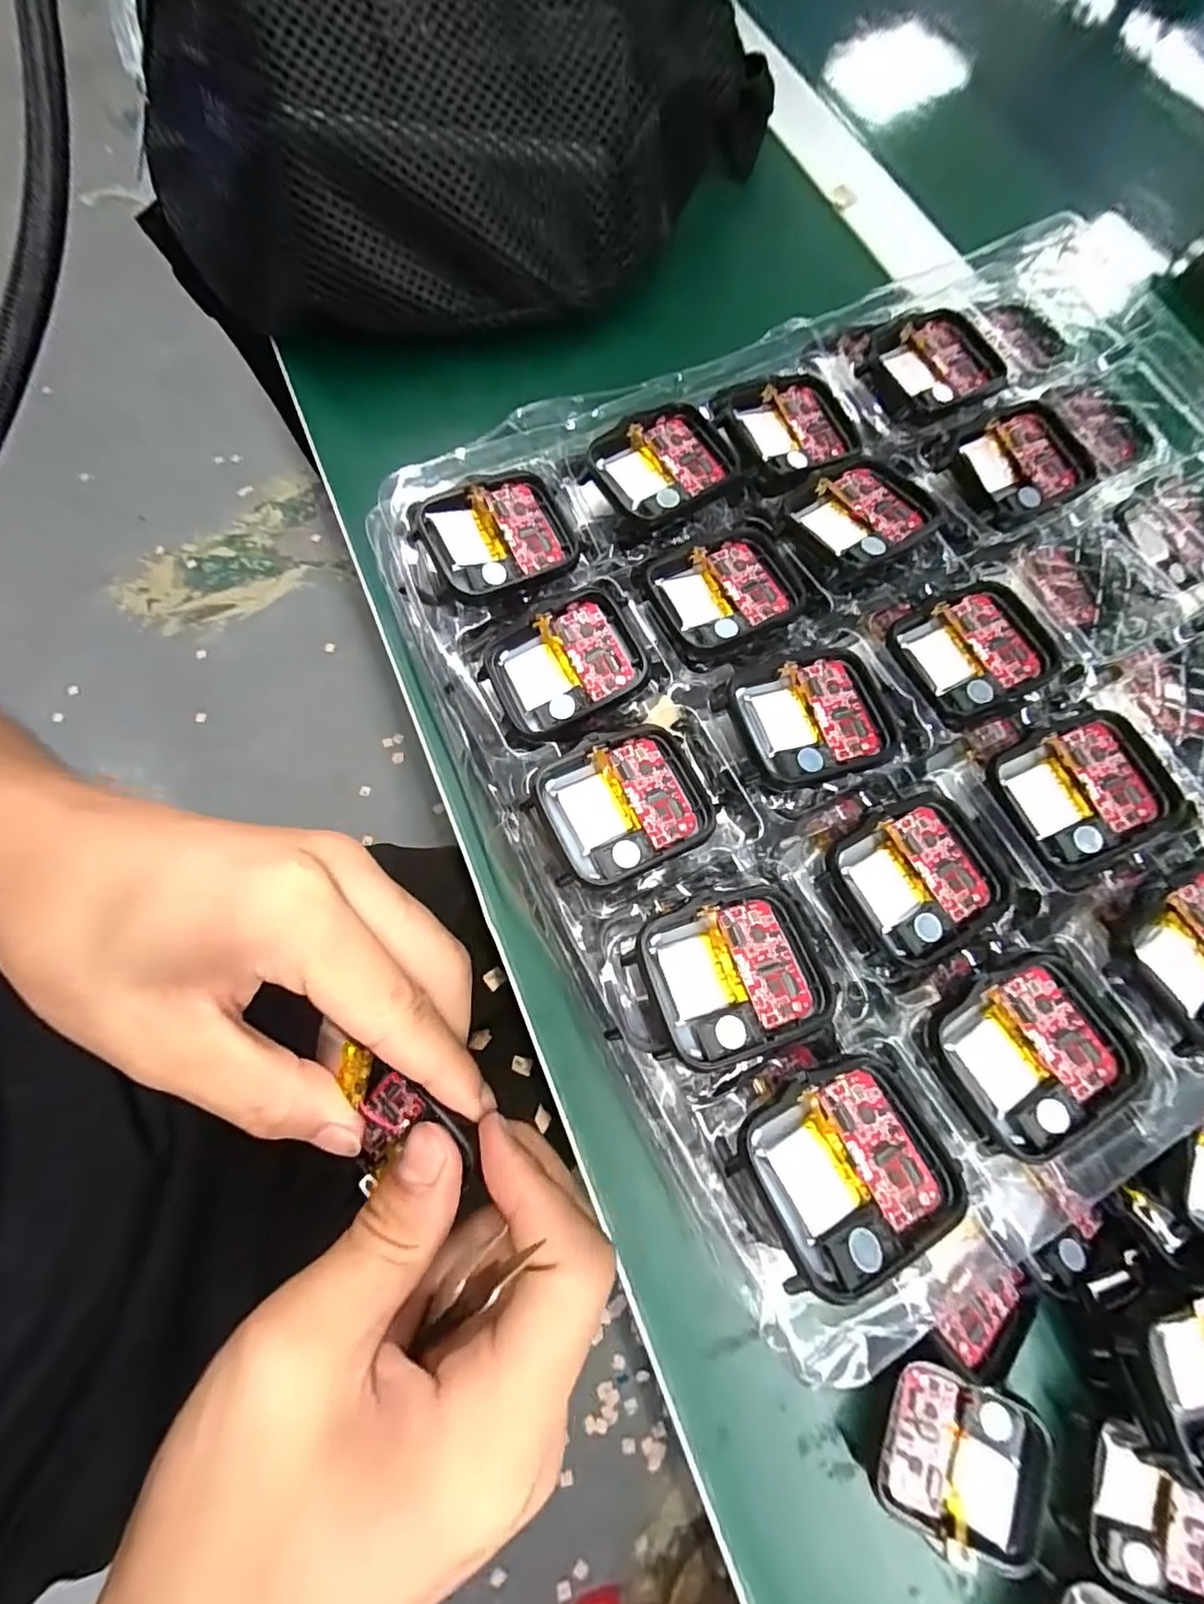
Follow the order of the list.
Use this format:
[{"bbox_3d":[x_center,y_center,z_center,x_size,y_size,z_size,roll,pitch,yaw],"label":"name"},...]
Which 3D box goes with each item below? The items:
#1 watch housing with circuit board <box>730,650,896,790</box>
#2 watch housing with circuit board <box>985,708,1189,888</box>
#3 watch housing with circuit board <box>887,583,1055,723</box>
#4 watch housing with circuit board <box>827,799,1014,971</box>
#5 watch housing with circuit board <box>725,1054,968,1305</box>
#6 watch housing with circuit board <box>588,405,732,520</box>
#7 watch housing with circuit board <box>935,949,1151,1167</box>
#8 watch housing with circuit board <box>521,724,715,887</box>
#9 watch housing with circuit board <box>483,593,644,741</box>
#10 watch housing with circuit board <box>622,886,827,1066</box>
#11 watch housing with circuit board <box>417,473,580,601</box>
[{"bbox_3d":[0.061,-0.024,0.165,0.042,0.004,0.037,-15,74,-6],"label":"watch housing with circuit board"},{"bbox_3d":[0.135,-0.003,0.164,0.043,0.010,0.039,-24,75,-8],"label":"watch housing with circuit board"},{"bbox_3d":[0.113,-0.045,0.178,0.042,0.006,0.039,-20,74,-7],"label":"watch housing with circuit board"},{"bbox_3d":[0.085,0.020,0.156,0.043,0.006,0.038,-29,76,-10],"label":"watch housing with circuit board"},{"bbox_3d":[0.055,0.080,0.130,0.046,0.011,0.036,-21,75,-8],"label":"watch housing with circuit board"},{"bbox_3d":[0.020,-0.111,0.191,0.040,0.008,0.035,-28,76,-9],"label":"watch housing with circuit board"},{"bbox_3d":[0.107,0.061,0.144,0.044,0.007,0.039,-23,75,-8],"label":"watch housing with circuit board"},{"bbox_3d":[0.006,0.000,0.157,0.044,0.008,0.038,-23,75,-8],"label":"watch housing with circuit board"},{"bbox_3d":[-0.010,-0.040,0.172,0.042,0.012,0.035,-24,75,-8],"label":"watch housing with circuit board"},{"bbox_3d":[0.032,0.042,0.145,0.045,0.006,0.037,-18,74,-7],"label":"watch housing with circuit board"},{"bbox_3d":[-0.030,-0.081,0.180,0.043,0.010,0.036,-24,75,-8],"label":"watch housing with circuit board"}]

